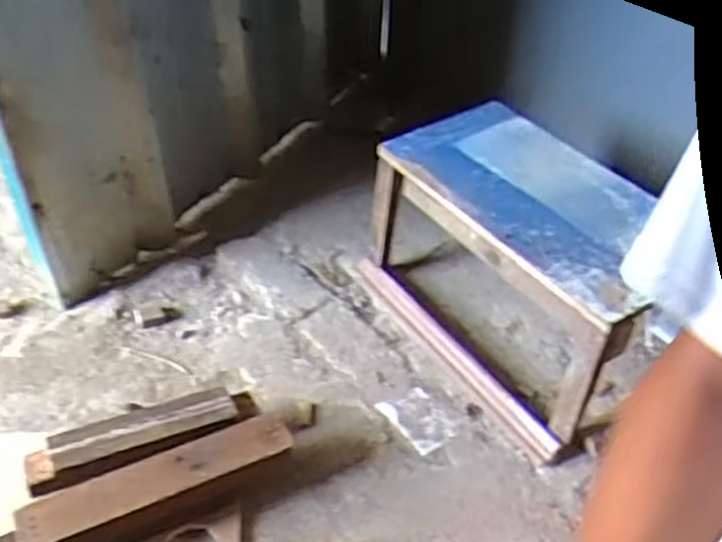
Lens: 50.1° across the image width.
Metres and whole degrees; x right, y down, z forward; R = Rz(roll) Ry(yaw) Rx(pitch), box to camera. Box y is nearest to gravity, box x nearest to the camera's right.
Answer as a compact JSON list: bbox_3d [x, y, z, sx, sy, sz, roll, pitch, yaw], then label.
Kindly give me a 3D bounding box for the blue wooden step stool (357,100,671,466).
[{"bbox_3d":[0.211,-0.010,1.072,0.251,0.256,0.440,-26,49,-25],"label":"blue wooden step stool"}]

